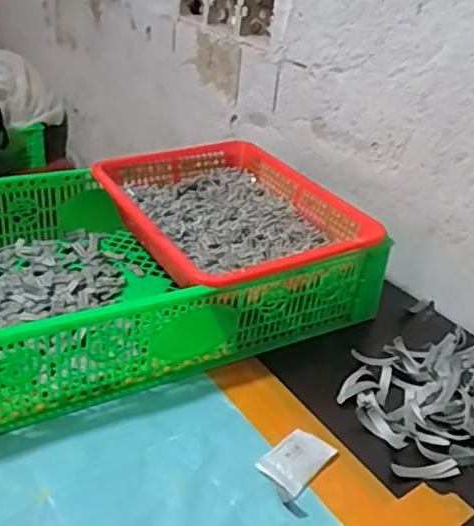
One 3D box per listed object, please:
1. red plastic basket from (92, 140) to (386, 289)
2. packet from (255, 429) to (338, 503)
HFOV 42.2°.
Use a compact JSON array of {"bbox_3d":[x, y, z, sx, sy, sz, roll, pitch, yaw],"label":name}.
[{"bbox_3d":[-0.010,-0.050,0.712,0.241,0.069,0.303,-12,34,-30],"label":"red plastic basket"},{"bbox_3d":[0.048,0.161,0.501,0.038,0.010,0.073,25,34,29],"label":"packet"}]

